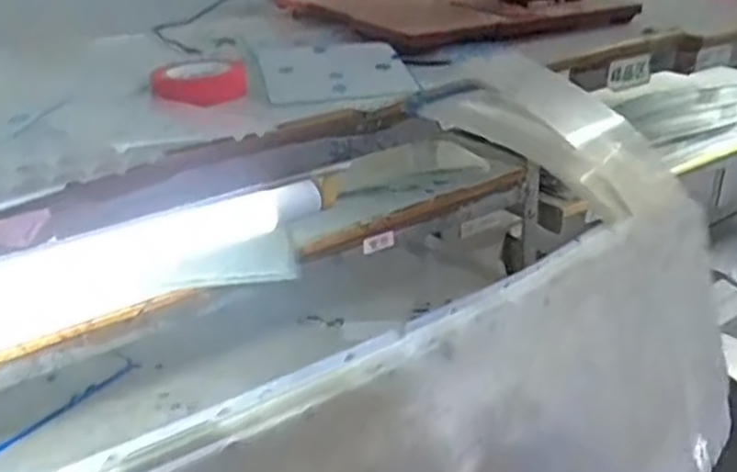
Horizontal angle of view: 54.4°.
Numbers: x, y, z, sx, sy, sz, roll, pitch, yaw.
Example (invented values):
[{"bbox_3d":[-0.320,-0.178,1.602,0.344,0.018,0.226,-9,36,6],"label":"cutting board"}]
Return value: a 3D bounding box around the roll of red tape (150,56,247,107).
[{"bbox_3d":[-0.119,-0.111,0.507,0.063,0.024,0.048,-7,25,-7],"label":"roll of red tape"}]

